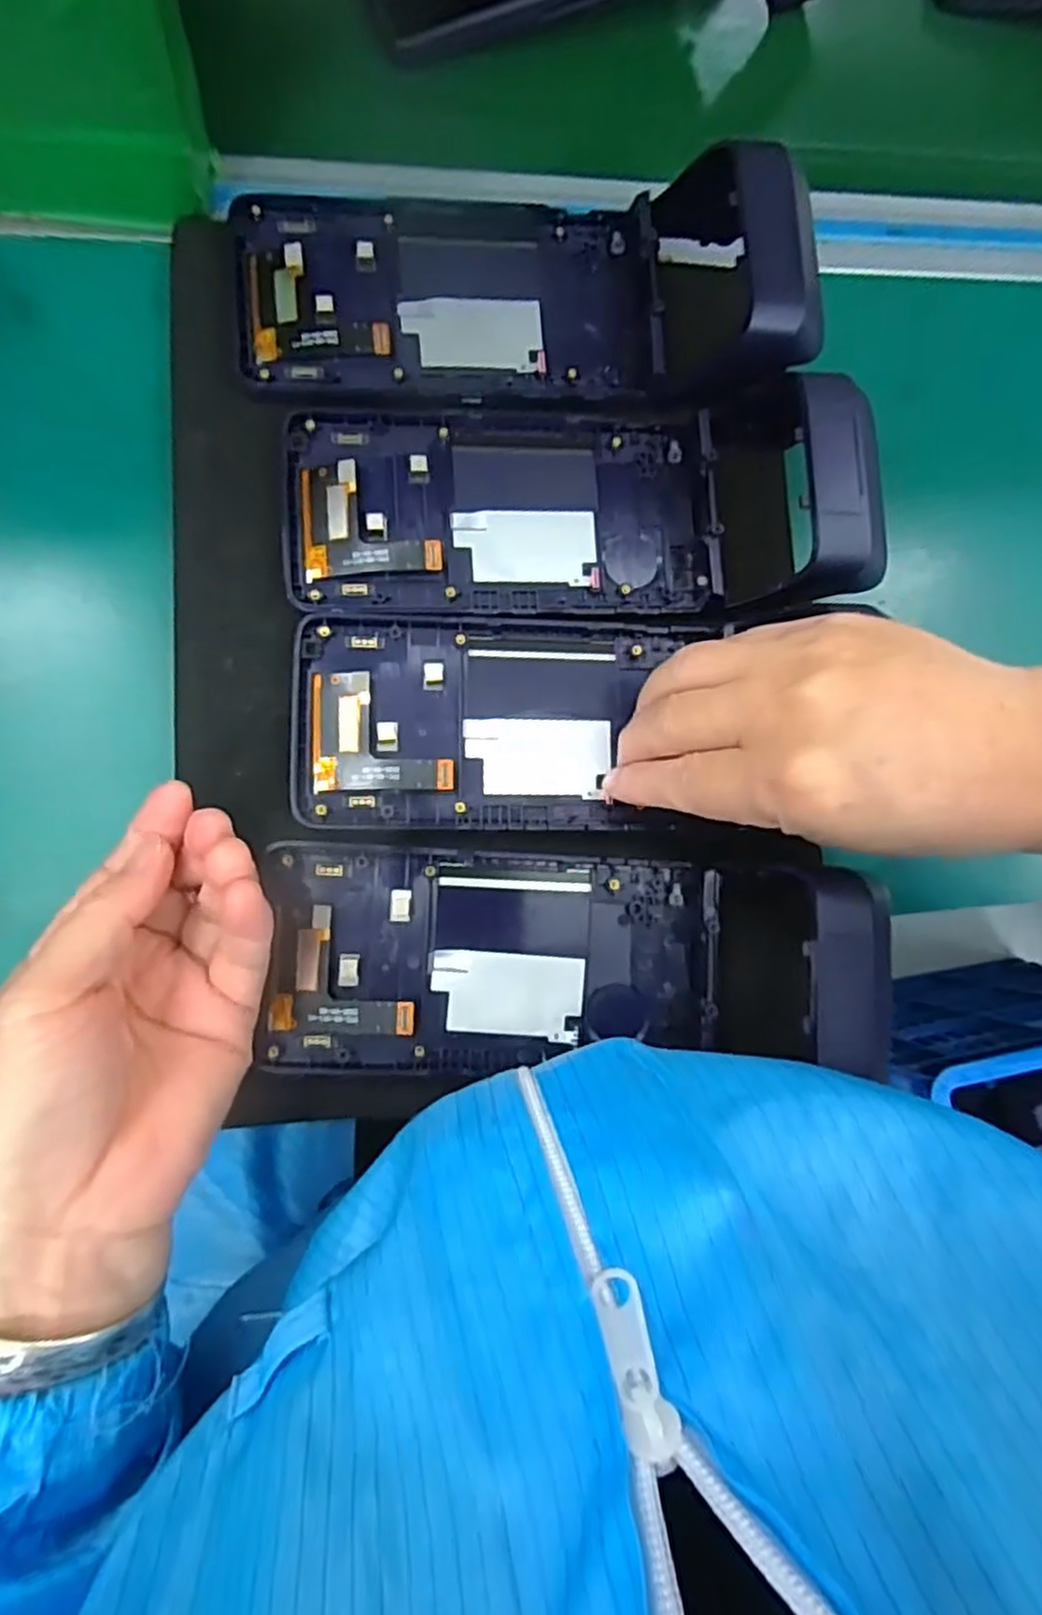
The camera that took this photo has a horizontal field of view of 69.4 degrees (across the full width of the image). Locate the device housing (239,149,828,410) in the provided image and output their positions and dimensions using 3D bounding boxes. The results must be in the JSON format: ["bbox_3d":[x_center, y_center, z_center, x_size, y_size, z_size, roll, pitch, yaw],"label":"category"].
[{"bbox_3d":[0.002,-0.204,0.283,0.220,0.046,0.092,-1,84,-8],"label":"device housing"}]

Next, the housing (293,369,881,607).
[{"bbox_3d":[0.022,-0.118,0.277,0.218,0.045,0.085,-2,84,-8],"label":"housing"}]

